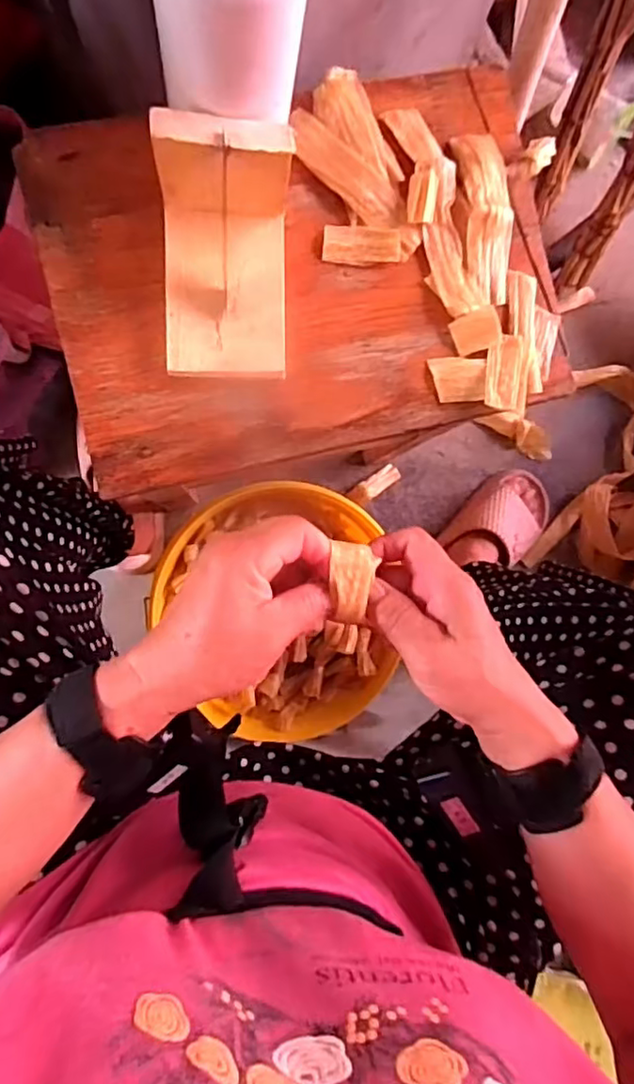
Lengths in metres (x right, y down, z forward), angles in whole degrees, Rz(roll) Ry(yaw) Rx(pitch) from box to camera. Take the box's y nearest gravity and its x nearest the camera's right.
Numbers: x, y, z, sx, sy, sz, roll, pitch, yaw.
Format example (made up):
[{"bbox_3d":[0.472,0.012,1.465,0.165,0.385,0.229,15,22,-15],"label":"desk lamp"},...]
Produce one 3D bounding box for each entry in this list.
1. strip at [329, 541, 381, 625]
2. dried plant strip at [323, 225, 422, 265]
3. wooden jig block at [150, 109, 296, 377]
[{"bbox_3d":[0.020,0.023,0.335,0.022,0.007,0.045,1,98,-6],"label":"strip"},{"bbox_3d":[0.038,-0.203,0.418,0.066,0.008,0.024,-1,90,-6],"label":"dried plant strip"},{"bbox_3d":[-0.055,-0.168,0.364,0.076,0.072,0.120,0,90,-6],"label":"wooden jig block"}]

